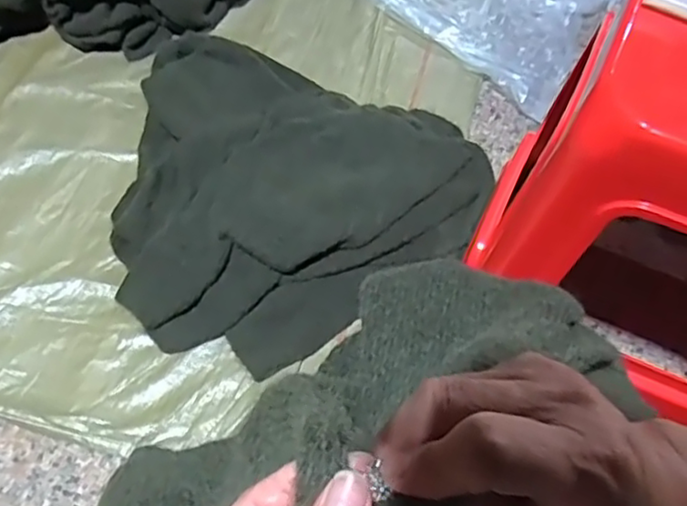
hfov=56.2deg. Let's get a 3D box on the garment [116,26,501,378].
[{"bbox_3d":[-0.108,-0.104,1.028,0.607,0.094,0.543,20,63,10],"label":"garment"}]

